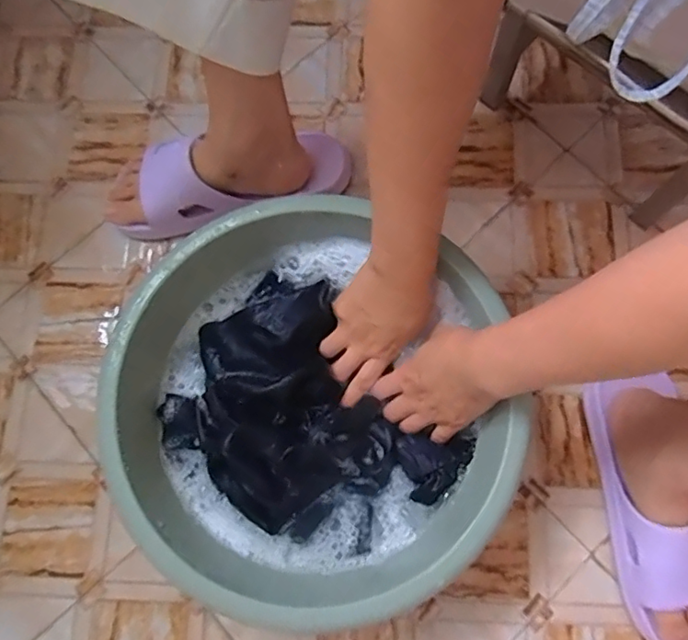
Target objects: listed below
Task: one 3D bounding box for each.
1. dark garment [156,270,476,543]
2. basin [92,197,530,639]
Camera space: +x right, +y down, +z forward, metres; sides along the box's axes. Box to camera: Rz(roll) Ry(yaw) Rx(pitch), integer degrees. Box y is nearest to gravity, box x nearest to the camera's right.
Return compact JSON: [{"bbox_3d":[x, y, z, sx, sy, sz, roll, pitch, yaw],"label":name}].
[{"bbox_3d":[-0.032,0.089,0.496,0.248,0.037,0.185,40,80,11],"label":"dark garment"},{"bbox_3d":[-0.032,0.071,0.516,0.321,0.128,0.333,-1,76,3],"label":"basin"}]

